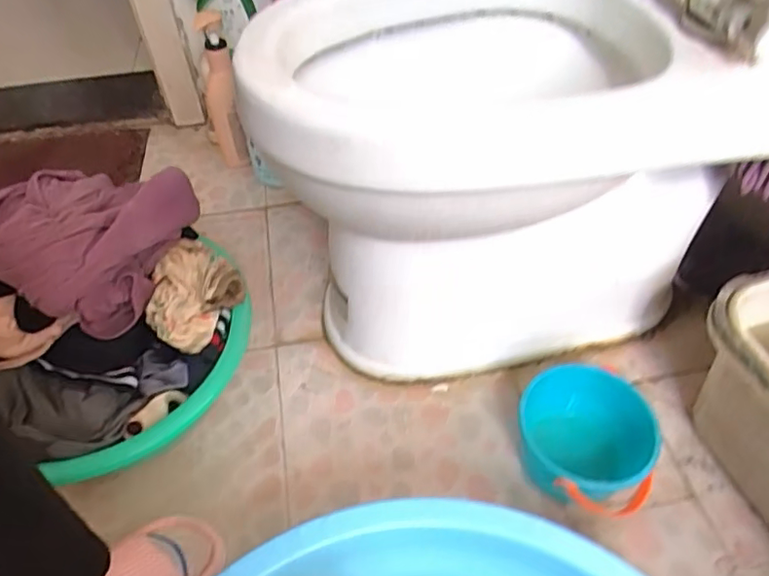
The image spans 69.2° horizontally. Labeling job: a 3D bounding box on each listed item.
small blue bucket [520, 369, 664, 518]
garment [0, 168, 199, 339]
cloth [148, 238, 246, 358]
[{"bbox_3d":[0.219,0.172,0.620,0.138,0.104,0.142,-2,49,2],"label":"small blue bucket"},{"bbox_3d":[-0.309,-0.055,0.591,0.142,0.112,0.196,11,51,14],"label":"garment"},{"bbox_3d":[-0.213,0.001,0.633,0.083,0.075,0.129,6,50,9],"label":"cloth"}]

